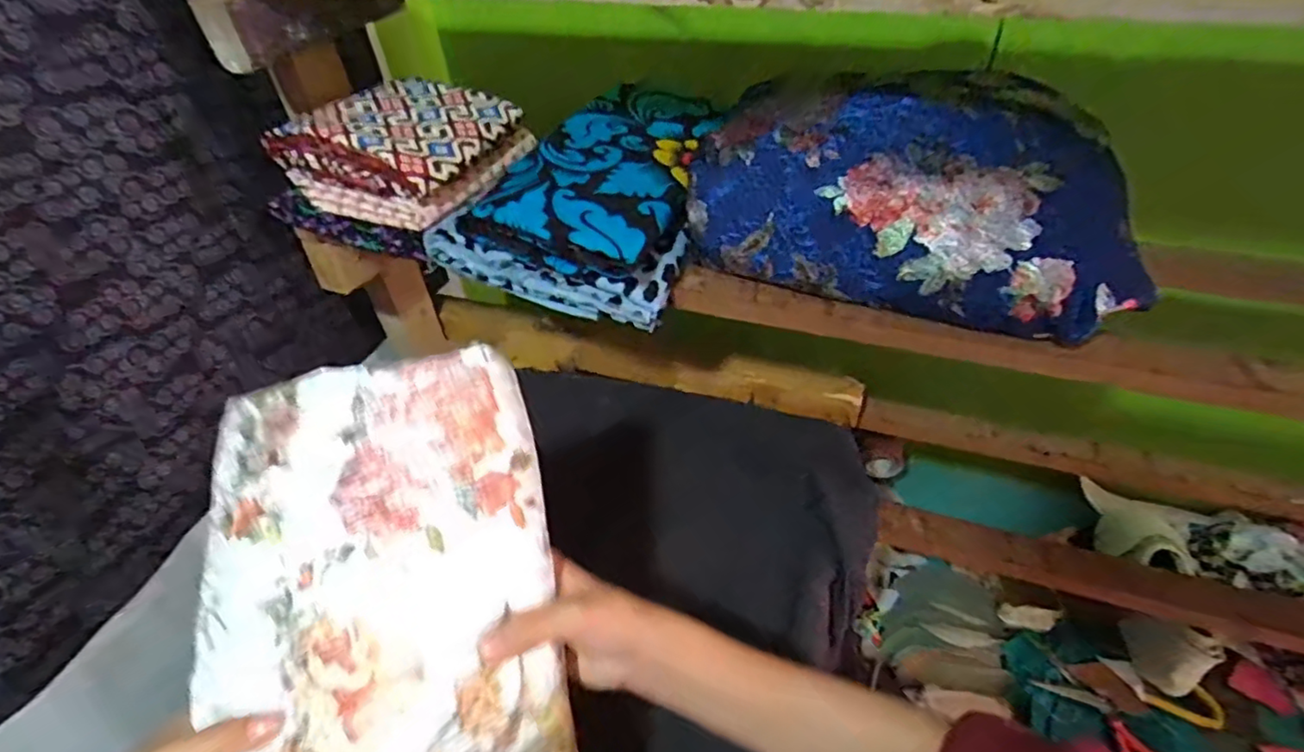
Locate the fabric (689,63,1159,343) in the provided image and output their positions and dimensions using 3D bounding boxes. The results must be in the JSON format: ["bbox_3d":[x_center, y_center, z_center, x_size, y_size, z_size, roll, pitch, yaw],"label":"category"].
[{"bbox_3d":[0.194,-0.131,0.467,0.303,0.111,0.134,15,45,19],"label":"fabric"}]

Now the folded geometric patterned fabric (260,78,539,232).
[{"bbox_3d":[-0.228,-0.219,0.589,0.158,0.069,0.171,13,45,17],"label":"folded geometric patterned fabric"}]

